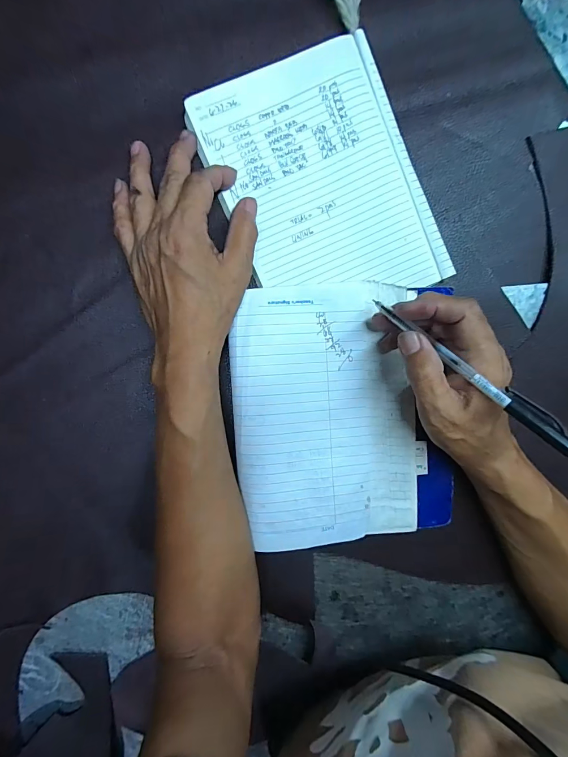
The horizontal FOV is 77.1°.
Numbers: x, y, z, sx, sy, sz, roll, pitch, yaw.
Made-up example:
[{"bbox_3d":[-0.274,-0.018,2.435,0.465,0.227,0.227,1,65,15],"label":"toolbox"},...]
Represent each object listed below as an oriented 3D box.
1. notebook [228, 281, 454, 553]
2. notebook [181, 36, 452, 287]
[{"bbox_3d":[0.050,0.030,0.293,0.176,0.018,0.208,-5,97,-5],"label":"notebook"},{"bbox_3d":[0.032,-0.148,0.281,0.150,0.009,0.188,-23,98,-2],"label":"notebook"}]

